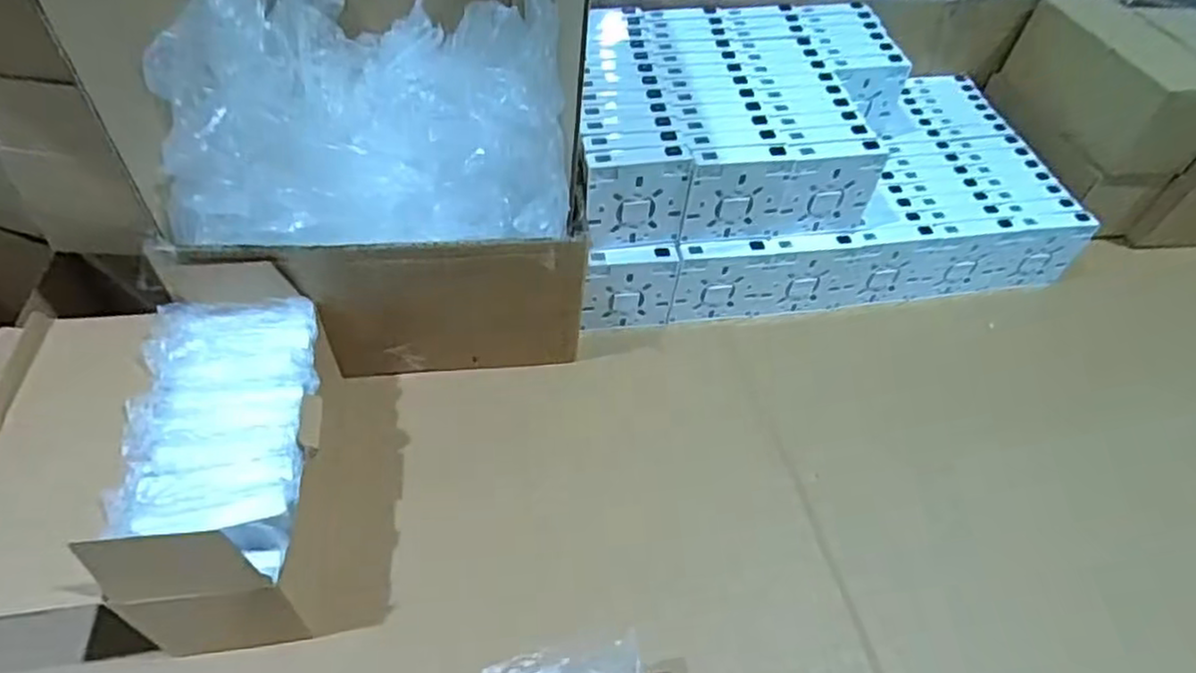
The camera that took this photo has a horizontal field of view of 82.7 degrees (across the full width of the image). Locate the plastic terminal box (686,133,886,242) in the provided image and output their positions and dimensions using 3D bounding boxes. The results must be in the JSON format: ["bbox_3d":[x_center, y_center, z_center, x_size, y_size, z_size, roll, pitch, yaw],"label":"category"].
[{"bbox_3d":[0.161,-0.126,0.593,0.173,0.087,0.021,-6,48,-8],"label":"plastic terminal box"}]

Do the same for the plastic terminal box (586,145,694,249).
[{"bbox_3d":[0.031,-0.114,0.570,0.084,0.086,0.020,-10,49,-12],"label":"plastic terminal box"}]

